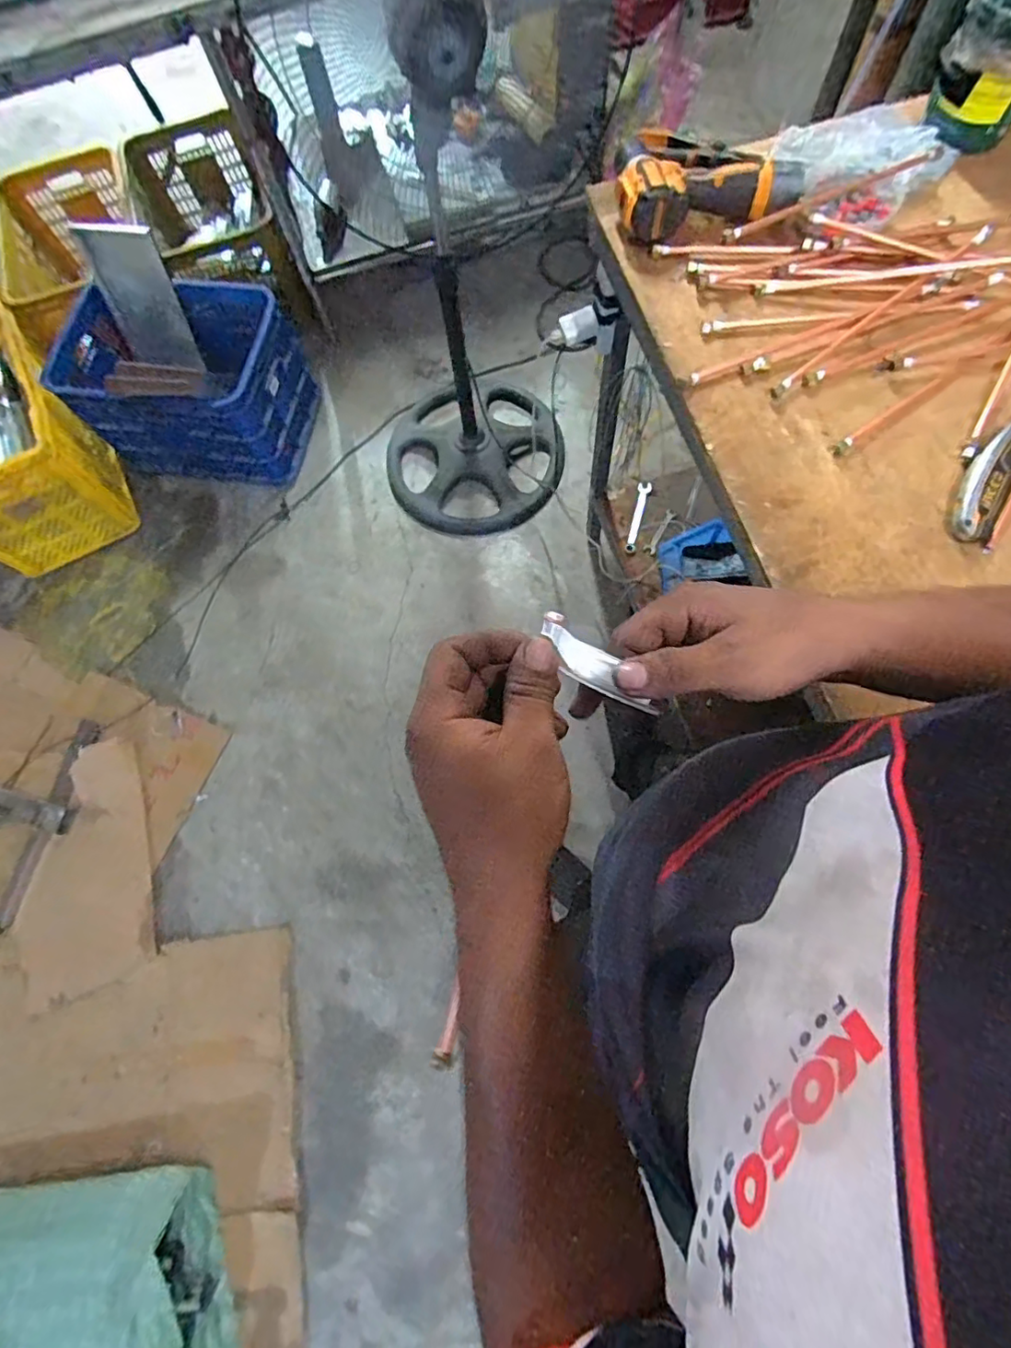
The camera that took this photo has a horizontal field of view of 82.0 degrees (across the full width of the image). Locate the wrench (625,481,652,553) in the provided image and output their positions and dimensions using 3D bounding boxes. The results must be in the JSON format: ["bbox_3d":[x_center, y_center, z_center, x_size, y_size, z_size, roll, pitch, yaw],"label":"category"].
[{"bbox_3d":[0.292,-0.347,1.291,0.029,0.016,0.178,15,75,9],"label":"wrench"}]

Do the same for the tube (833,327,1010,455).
[{"bbox_3d":[0.468,-0.314,0.641,0.277,0.010,0.017,-34,74,-6],"label":"tube"}]

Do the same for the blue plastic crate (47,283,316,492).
[{"bbox_3d":[-0.843,-0.762,1.537,0.554,0.342,0.357,11,74,7],"label":"blue plastic crate"}]

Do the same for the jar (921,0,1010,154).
[{"bbox_3d":[0.583,-0.734,0.691,0.120,0.119,0.148,30,77,12],"label":"jar"}]

